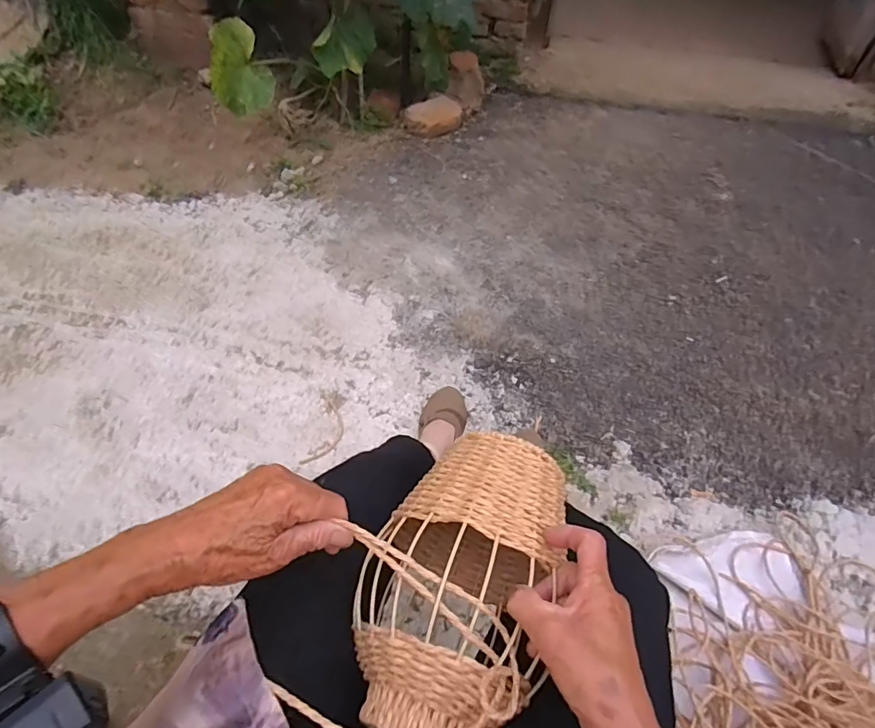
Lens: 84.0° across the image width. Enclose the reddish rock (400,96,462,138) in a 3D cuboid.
[{"bbox_3d":[-0.020,-0.845,1.668,0.184,0.070,0.140,-21,58,-18],"label":"reddish rock"}]

